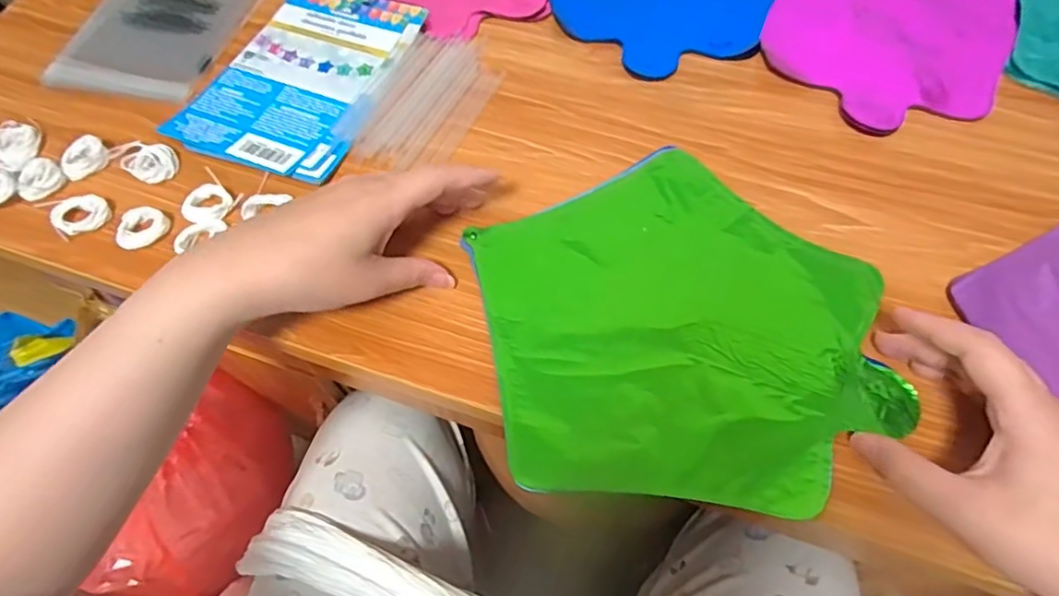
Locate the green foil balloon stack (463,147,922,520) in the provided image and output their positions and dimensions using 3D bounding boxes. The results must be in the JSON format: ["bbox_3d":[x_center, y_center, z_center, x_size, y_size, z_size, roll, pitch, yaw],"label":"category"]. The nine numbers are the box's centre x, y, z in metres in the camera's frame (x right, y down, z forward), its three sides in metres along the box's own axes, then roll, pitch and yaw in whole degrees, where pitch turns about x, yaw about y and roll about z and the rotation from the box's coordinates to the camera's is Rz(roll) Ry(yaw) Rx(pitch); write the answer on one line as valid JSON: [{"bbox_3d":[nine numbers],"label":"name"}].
[{"bbox_3d":[0.088,0.012,0.363,0.222,0.013,0.224,-11,62,-5],"label":"green foil balloon stack"}]

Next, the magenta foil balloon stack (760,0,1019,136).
[{"bbox_3d":[0.294,-0.230,0.487,0.172,0.011,0.250,22,64,12],"label":"magenta foil balloon stack"}]

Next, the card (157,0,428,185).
[{"bbox_3d":[-0.175,-0.177,0.465,0.128,0.007,0.194,16,63,9],"label":"card"}]

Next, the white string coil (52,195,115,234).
[{"bbox_3d":[-0.302,-0.057,0.404,0.035,0.009,0.023,-25,64,-12],"label":"white string coil"}]

